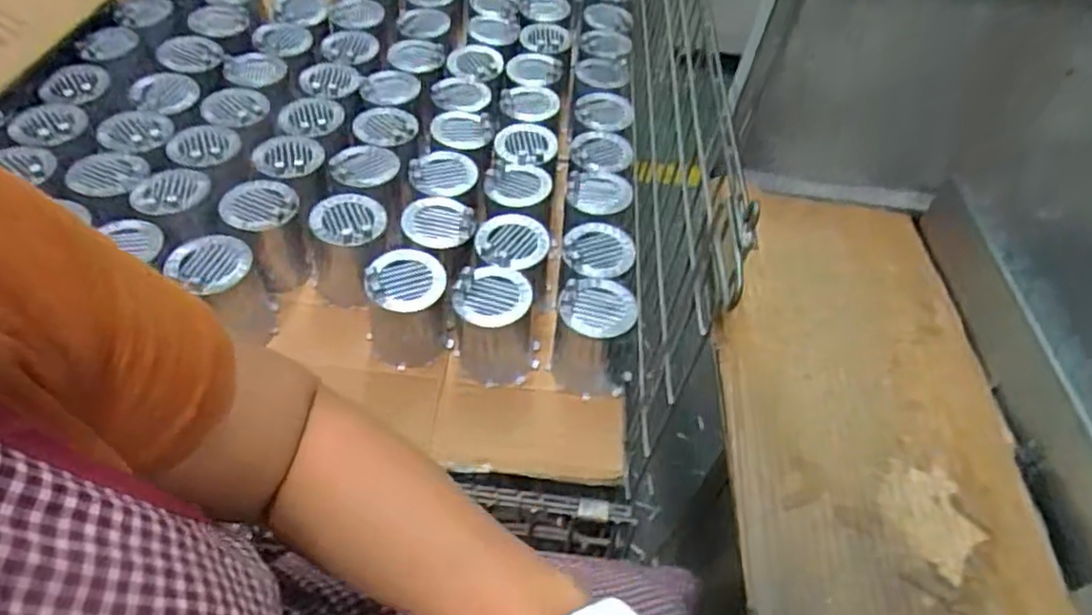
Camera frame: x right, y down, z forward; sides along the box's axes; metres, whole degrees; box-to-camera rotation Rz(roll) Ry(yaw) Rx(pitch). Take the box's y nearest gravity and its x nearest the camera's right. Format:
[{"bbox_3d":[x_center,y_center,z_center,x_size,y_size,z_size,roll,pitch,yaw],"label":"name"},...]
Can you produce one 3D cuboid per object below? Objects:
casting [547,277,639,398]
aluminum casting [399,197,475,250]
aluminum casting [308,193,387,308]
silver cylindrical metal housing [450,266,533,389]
[{"bbox_3d":[0.057,0.037,0.789,0.099,0.117,0.091,13,50,4],"label":"casting"},{"bbox_3d":[-0.132,-0.105,0.830,0.086,0.022,0.070,1,50,-5],"label":"aluminum casting"},{"bbox_3d":[-0.244,-0.069,0.853,0.091,0.127,0.084,-7,51,-12],"label":"aluminum casting"},{"bbox_3d":[-0.062,0.022,0.787,0.086,0.118,0.085,3,50,-4],"label":"silver cylindrical metal housing"}]

